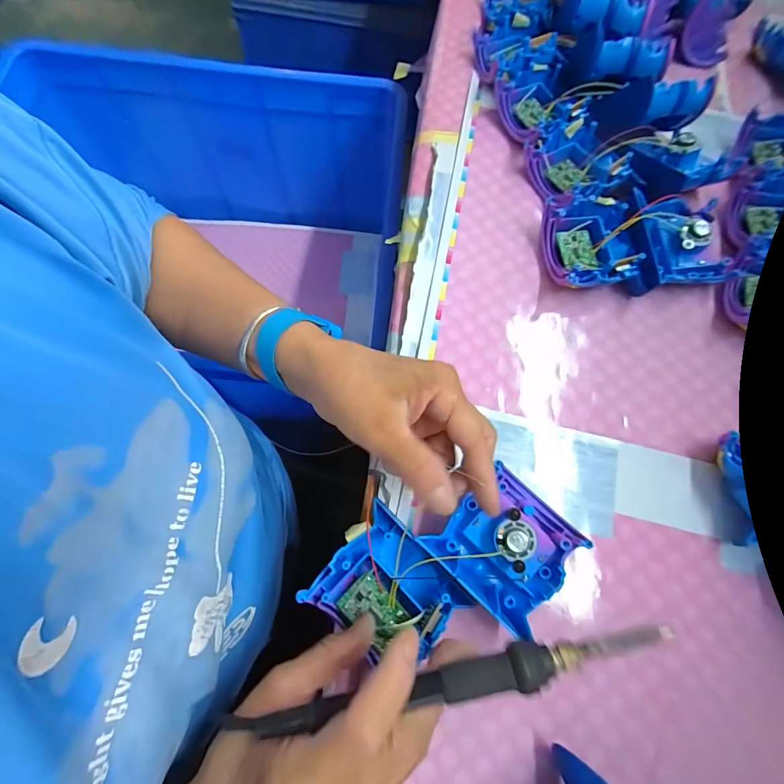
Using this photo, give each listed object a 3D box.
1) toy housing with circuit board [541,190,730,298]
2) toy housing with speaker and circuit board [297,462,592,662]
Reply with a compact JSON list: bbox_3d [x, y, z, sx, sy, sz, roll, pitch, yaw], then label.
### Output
[{"bbox_3d":[0.216,-0.133,0.351,0.150,0.045,0.092,2,73,-2],"label":"toy housing with circuit board"},{"bbox_3d":[0.037,0.116,0.263,0.178,0.031,0.094,-11,74,-2],"label":"toy housing with speaker and circuit board"}]

